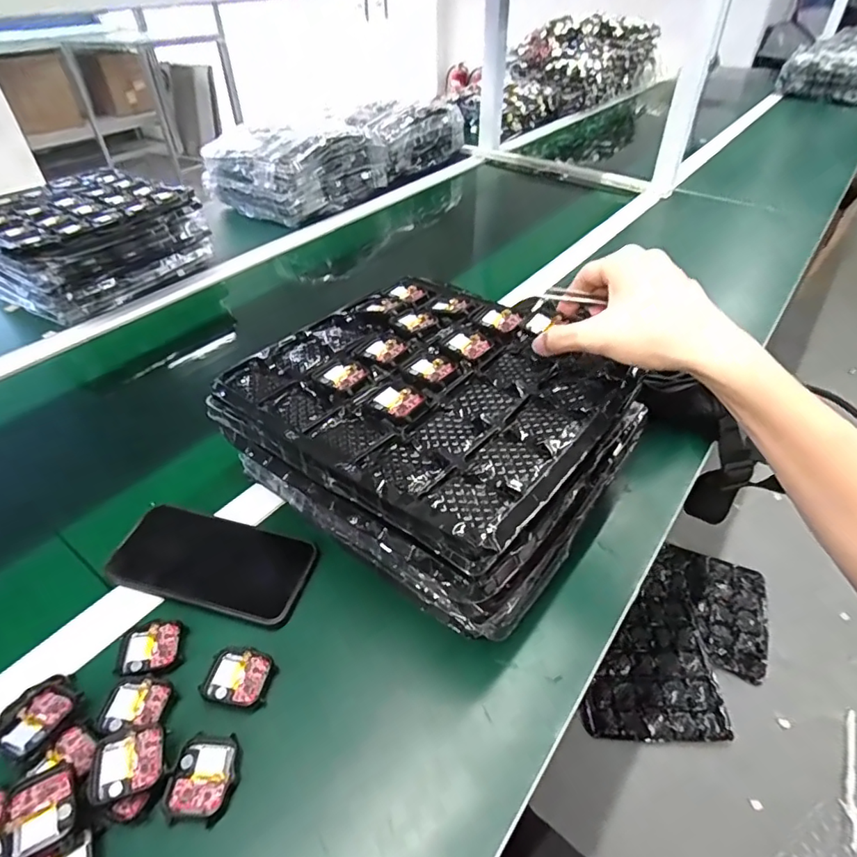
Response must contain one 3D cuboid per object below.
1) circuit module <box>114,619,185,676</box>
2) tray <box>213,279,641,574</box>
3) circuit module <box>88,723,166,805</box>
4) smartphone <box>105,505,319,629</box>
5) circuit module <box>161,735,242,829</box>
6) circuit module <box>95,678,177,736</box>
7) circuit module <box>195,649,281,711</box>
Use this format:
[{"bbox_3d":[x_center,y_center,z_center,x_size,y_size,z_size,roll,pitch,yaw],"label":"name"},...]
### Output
[{"bbox_3d":[-0.203,0.160,0.380,0.043,0.004,0.036,-8,42,-7],"label":"circuit module"},{"bbox_3d":[0.001,-0.044,0.434,0.288,0.026,0.249,31,53,30],"label":"tray"},{"bbox_3d":[-0.185,0.207,0.323,0.042,0.013,0.036,-11,43,-10],"label":"circuit module"},{"bbox_3d":[-0.176,0.110,0.430,0.154,0.009,0.078,15,46,5],"label":"smartphone"},{"bbox_3d":[-0.140,0.216,0.323,0.037,0.004,0.045,1,42,3],"label":"circuit module"},{"bbox_3d":[-0.197,0.185,0.351,0.043,0.006,0.034,-4,42,-3],"label":"circuit module"},{"bbox_3d":[-0.135,0.174,0.367,0.048,0.004,0.038,7,43,10],"label":"circuit module"}]

